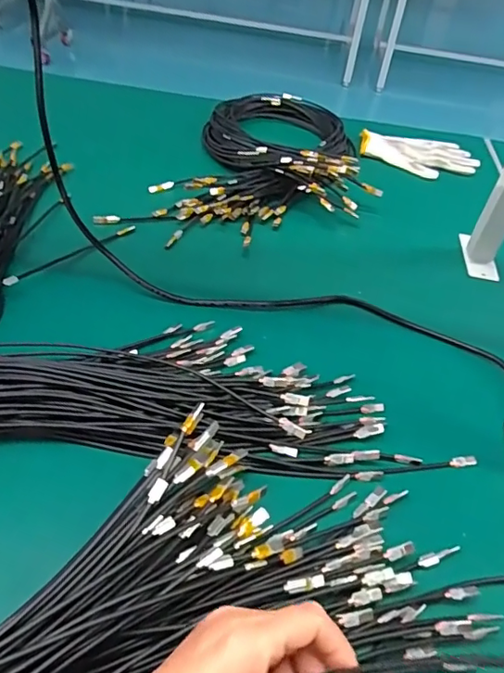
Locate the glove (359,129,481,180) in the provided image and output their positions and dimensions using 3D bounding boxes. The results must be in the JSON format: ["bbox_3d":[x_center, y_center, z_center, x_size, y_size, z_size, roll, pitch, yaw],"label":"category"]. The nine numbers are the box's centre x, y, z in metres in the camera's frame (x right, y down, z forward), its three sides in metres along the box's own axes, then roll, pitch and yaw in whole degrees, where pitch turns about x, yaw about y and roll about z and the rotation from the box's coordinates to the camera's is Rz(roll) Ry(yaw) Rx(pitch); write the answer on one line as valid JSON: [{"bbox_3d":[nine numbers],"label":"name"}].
[{"bbox_3d":[0.287,-0.318,0.915,0.197,0.014,0.137,9,44,2],"label":"glove"}]

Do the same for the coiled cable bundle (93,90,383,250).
[{"bbox_3d":[0.044,-0.285,0.814,0.308,0.057,0.518,18,45,11],"label":"coiled cable bundle"}]

